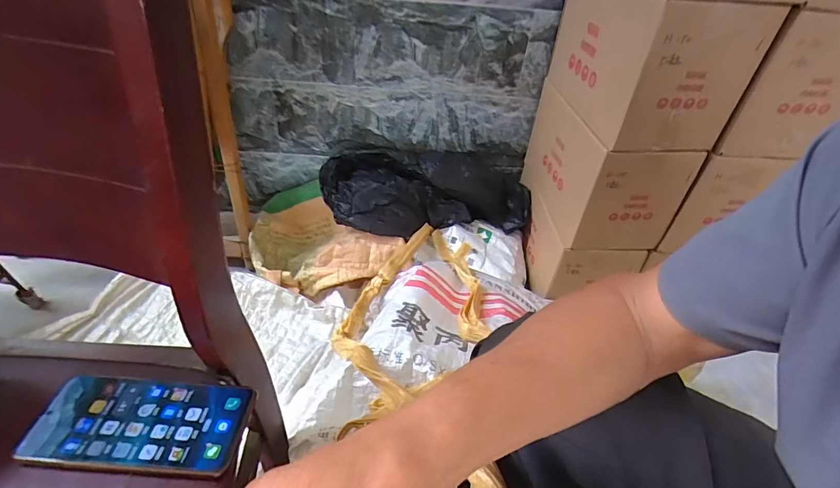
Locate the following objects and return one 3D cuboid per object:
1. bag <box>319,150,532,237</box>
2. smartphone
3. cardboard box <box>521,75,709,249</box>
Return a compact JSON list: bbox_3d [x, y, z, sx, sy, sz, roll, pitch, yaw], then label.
[{"bbox_3d":[0.033,-0.150,1.120,0.569,0.154,0.218,-7,42,-16],"label":"bag"},{"bbox_3d":[-0.232,0.149,0.351,0.162,0.007,0.075,5,40,-2],"label":"smartphone"},{"bbox_3d":[0.412,-0.207,1.019,0.213,0.238,0.409,-1,40,-9],"label":"cardboard box"}]

